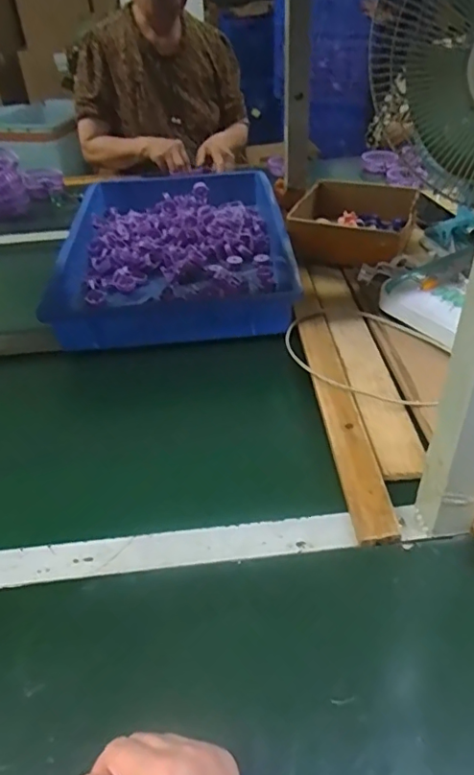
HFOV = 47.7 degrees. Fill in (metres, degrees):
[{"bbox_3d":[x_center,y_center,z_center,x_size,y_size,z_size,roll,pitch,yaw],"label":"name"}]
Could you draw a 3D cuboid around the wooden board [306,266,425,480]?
[{"bbox_3d":[0.164,-0.056,0.735,0.057,0.013,0.460,-7,41,0],"label":"wooden board"}]

